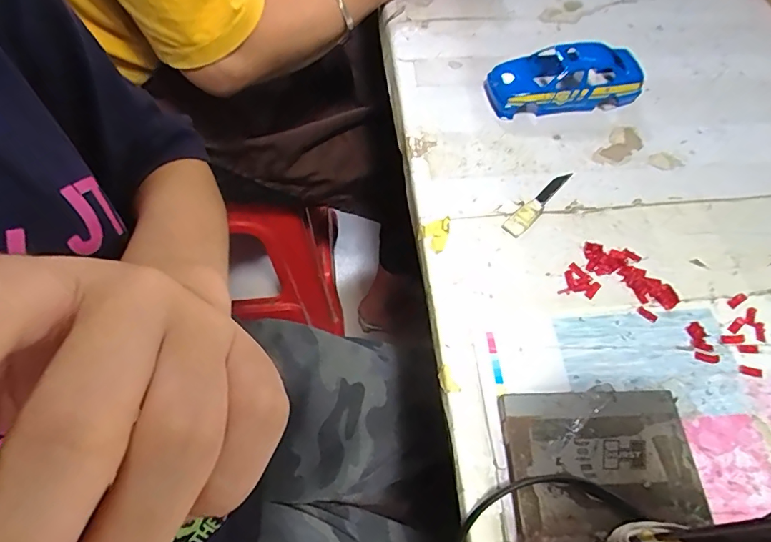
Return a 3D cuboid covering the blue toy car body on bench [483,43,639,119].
[{"bbox_3d":[0.152,-0.165,0.415,0.127,0.049,0.063,-3,57,11],"label":"blue toy car body on bench"}]

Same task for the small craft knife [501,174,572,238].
[{"bbox_3d":[0.117,-0.051,0.361,0.078,0.004,0.015,-37,66,-22],"label":"small craft knife"}]

